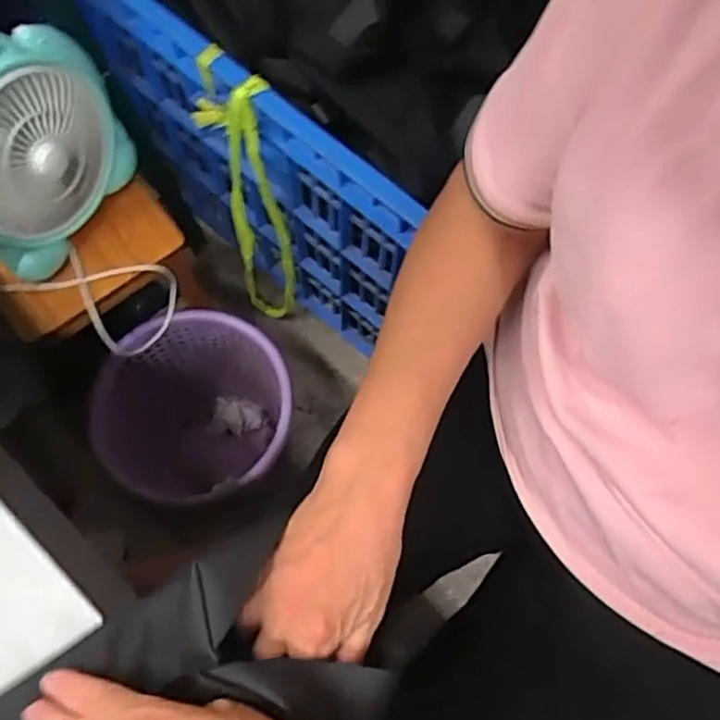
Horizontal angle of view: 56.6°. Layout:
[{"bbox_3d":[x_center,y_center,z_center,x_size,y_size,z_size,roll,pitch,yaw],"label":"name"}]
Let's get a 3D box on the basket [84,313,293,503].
[{"bbox_3d":[-0.244,0.096,1.064,0.270,0.306,0.246,5,69,0],"label":"basket"}]

